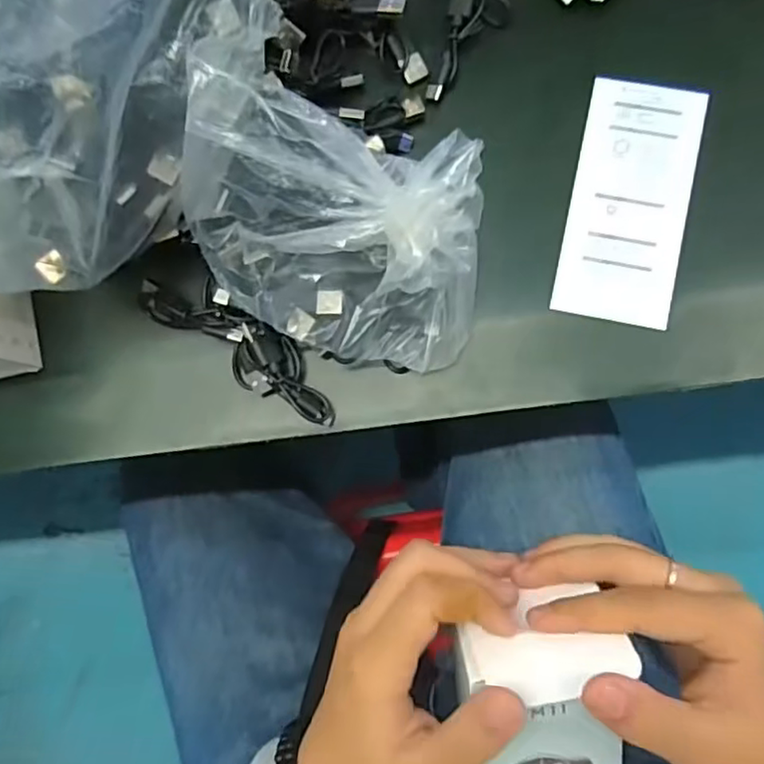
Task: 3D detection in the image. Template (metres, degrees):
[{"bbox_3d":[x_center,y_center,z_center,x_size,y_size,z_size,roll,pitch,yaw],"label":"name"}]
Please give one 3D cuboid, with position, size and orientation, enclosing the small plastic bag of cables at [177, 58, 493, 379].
[{"bbox_3d":[-0.020,-0.065,0.278,0.132,0.087,0.096,19,86,7],"label":"small plastic bag of cables"}]

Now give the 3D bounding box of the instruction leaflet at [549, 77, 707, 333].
[{"bbox_3d":[0.122,-0.088,0.310,0.055,0.004,0.118,12,85,7],"label":"instruction leaflet"}]

